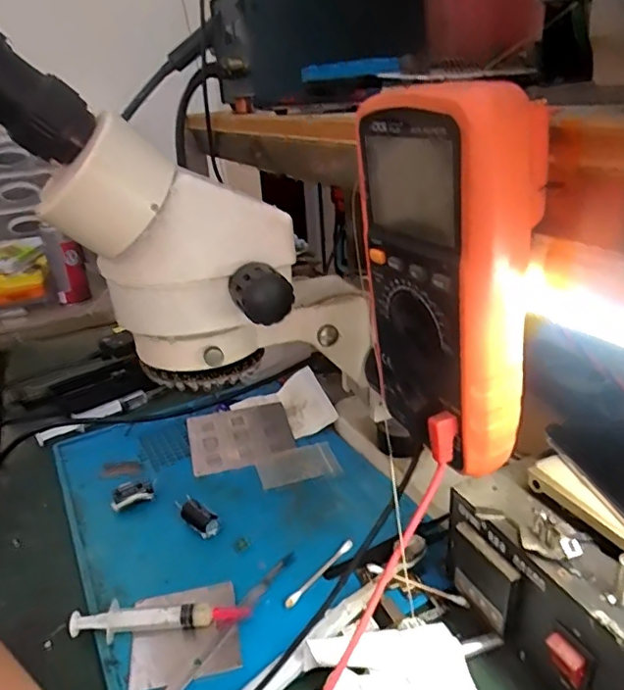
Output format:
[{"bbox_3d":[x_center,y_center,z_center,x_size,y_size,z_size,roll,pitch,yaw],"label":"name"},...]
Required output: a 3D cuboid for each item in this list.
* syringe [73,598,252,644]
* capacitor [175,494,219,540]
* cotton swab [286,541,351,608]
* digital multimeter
[{"bbox_3d":[-0.099,0.179,0.355,0.113,0.016,0.015,-5,25,0],"label":"syringe"},{"bbox_3d":[-0.094,0.139,0.443,0.017,0.012,0.051,-24,31,-35],"label":"capacitor"},{"bbox_3d":[0.006,0.163,0.390,0.008,0.004,0.071,18,33,39],"label":"cotton swab"},{"bbox_3d":[0.065,-0.031,0.262,0.050,0.163,0.089,-14,25,-18],"label":"digital multimeter"}]

